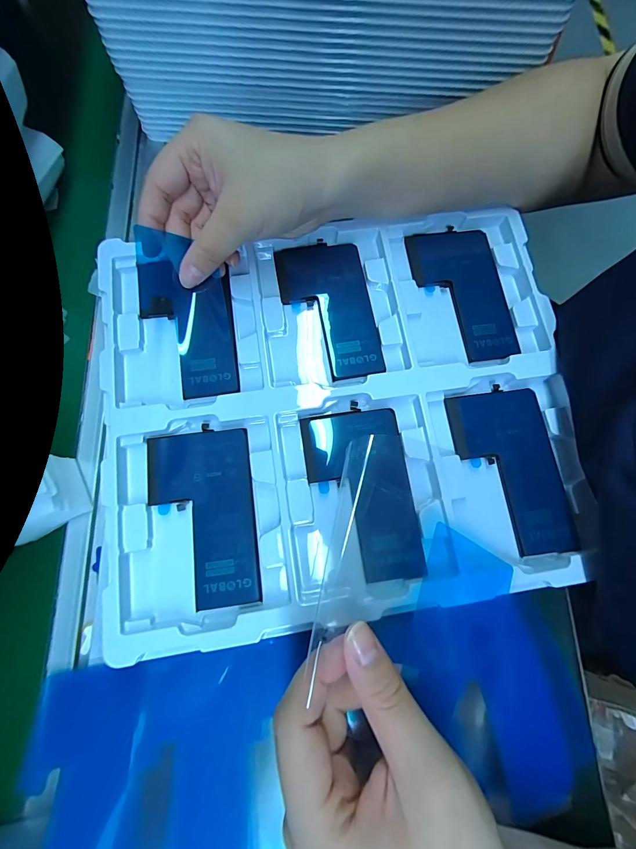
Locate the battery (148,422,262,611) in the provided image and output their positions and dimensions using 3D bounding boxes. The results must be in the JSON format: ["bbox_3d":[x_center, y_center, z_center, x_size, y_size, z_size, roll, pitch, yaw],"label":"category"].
[{"bbox_3d":[-0.074,0.057,0.221,0.064,0.006,0.109,-7,74,-4],"label":"battery"}]

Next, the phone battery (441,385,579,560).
[{"bbox_3d":[0.129,0.030,0.234,0.062,0.009,0.109,-7,74,-4],"label":"phone battery"}]

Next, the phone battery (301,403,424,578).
[{"bbox_3d":[0.028,0.044,0.228,0.064,0.007,0.109,-7,74,-5],"label":"phone battery"}]

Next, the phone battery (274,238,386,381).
[{"bbox_3d":[0.009,-0.087,0.261,0.063,0.007,0.113,-12,74,-6],"label":"phone battery"}]

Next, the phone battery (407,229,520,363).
[{"bbox_3d":[0.110,-0.101,0.264,0.062,0.006,0.111,-12,74,-6],"label":"phone battery"}]

